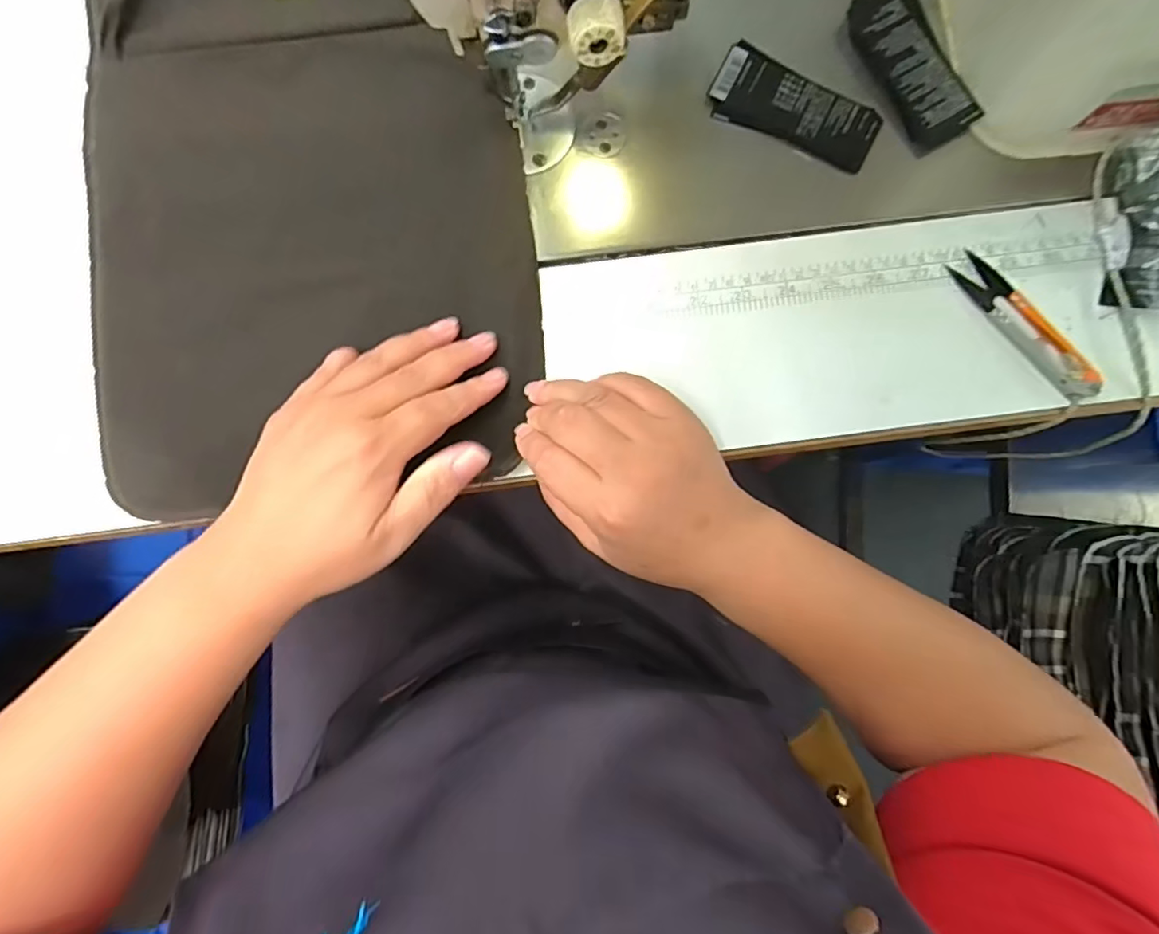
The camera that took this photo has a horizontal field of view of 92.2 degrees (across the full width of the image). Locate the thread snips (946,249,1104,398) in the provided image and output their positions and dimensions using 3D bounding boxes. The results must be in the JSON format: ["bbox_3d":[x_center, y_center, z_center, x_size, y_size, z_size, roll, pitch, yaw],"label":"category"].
[{"bbox_3d":[0.248,-0.079,0.308,0.024,0.010,0.098,-39,87,-4],"label":"thread snips"}]

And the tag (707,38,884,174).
[{"bbox_3d":[0.126,-0.210,0.325,0.098,0.006,0.045,27,85,1],"label":"tag"}]

